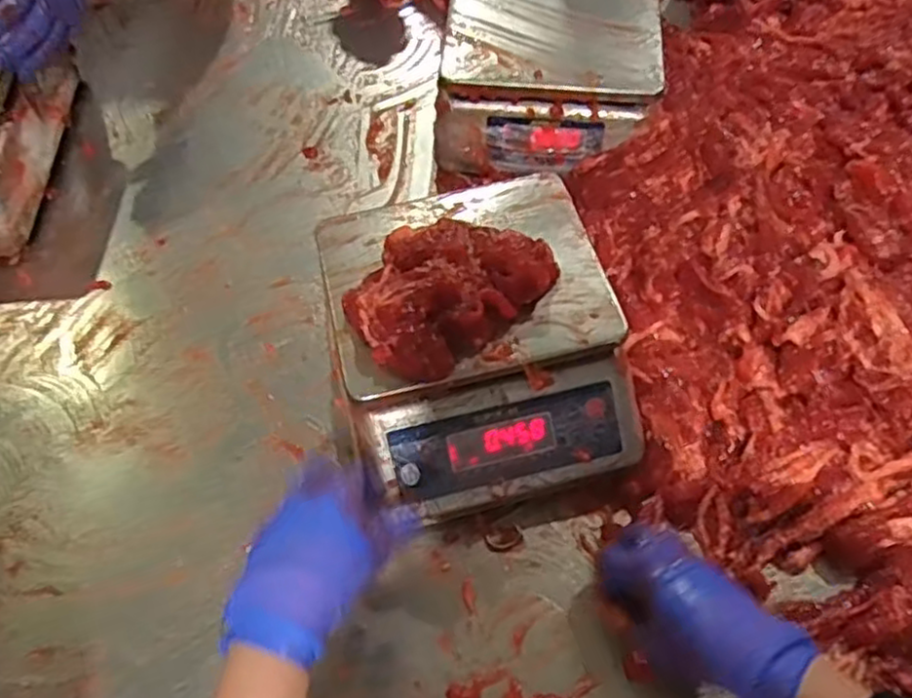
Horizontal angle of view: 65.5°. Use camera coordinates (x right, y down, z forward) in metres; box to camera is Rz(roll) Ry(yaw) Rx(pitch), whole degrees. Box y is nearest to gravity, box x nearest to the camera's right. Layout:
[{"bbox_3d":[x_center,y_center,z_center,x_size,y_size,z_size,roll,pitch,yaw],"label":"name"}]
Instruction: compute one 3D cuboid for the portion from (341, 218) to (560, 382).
[{"bbox_3d":[-0.008,-0.058,0.550,0.157,0.043,0.117,-39,66,-17],"label":"portion"}]

